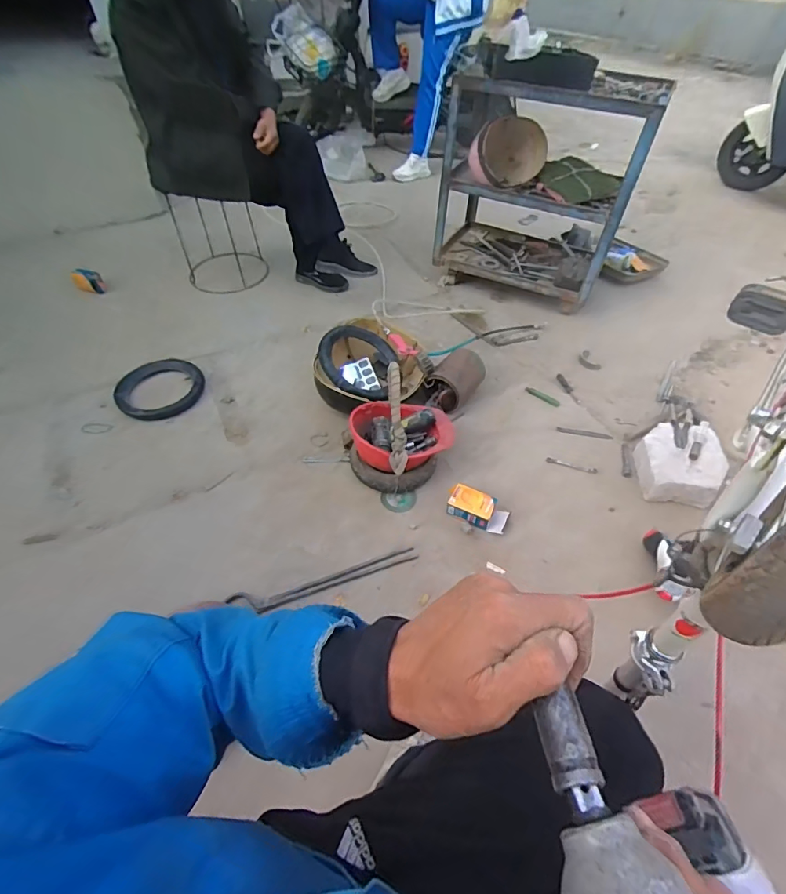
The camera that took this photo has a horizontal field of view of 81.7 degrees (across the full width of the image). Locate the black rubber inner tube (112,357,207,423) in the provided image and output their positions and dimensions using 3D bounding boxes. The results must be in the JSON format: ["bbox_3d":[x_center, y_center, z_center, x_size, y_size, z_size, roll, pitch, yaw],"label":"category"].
[{"bbox_3d":[-0.792,-0.207,1.527,0.290,0.043,0.272,0,48,0],"label":"black rubber inner tube"}]

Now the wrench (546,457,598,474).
[{"bbox_3d":[0.510,0.053,1.298,0.141,0.008,0.020,13,49,11],"label":"wrench"}]

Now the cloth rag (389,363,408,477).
[{"bbox_3d":[0.010,-0.060,1.103,0.043,0.278,0.026,-5,20,-5],"label":"cloth rag"}]

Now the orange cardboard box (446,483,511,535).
[{"bbox_3d":[0.212,0.157,1.146,0.156,0.055,0.077,23,52,19],"label":"orange cardboard box"}]

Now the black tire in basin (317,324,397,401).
[{"bbox_3d":[-0.102,-0.269,1.418,0.265,0.052,0.264,23,54,-22],"label":"black tire in basin"}]

